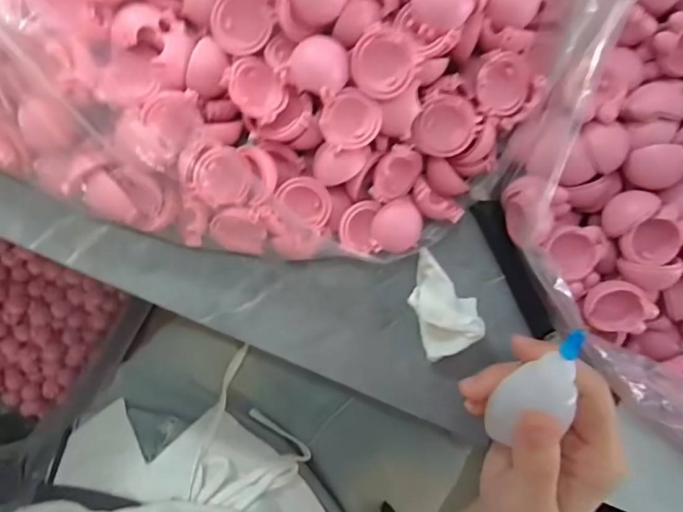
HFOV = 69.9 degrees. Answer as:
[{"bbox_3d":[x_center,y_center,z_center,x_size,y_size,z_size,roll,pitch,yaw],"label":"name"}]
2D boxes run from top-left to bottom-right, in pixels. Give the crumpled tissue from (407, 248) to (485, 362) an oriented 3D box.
[{"bbox_3d":[0.058,0.026,0.283,0.036,0.017,0.060,-21,95,-4],"label":"crumpled tissue"}]

